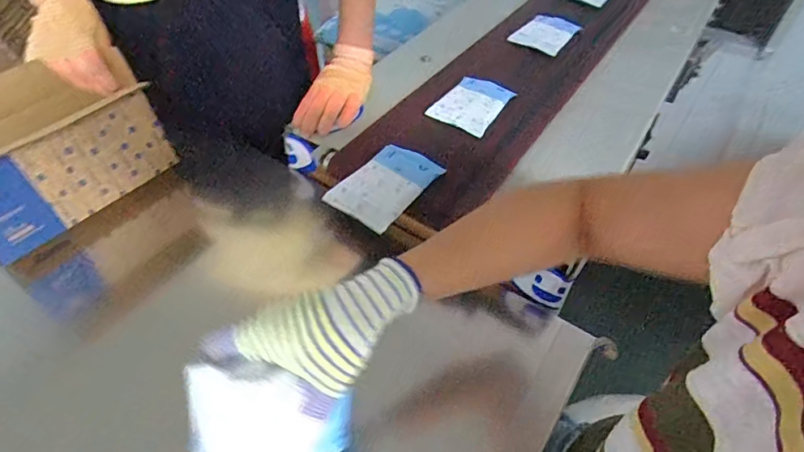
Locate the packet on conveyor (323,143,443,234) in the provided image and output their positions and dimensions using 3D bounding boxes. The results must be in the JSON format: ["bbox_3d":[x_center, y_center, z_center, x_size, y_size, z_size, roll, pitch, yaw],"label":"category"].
[{"bbox_3d":[-0.018,-0.052,0.579,0.087,0.018,0.133,31,54,23],"label":"packet on conveyor"}]

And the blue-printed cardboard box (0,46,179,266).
[{"bbox_3d":[-0.447,-0.100,0.604,0.141,0.144,0.252,33,55,24],"label":"blue-printed cardboard box"}]

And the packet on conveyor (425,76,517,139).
[{"bbox_3d":[0.104,-0.180,0.713,0.081,0.019,0.131,29,54,21],"label":"packet on conveyor"}]

